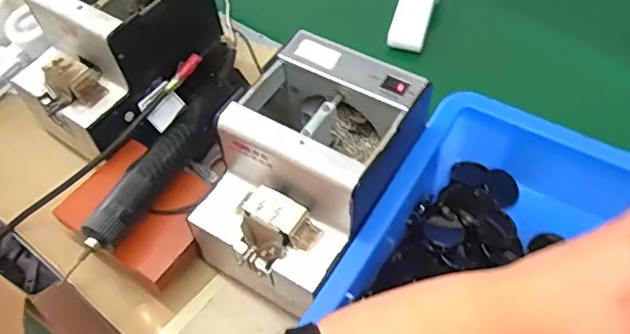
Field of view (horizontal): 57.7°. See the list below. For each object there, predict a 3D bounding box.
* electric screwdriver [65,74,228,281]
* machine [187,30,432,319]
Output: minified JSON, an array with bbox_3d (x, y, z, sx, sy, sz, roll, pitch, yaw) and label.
[{"bbox_3d":[-0.140,-0.004,0.519,0.037,0.030,0.211,25,58,18],"label":"electric screwdriver"},{"bbox_3d":[-0.005,0.005,0.477,0.128,0.127,0.185,27,59,20],"label":"machine"}]

